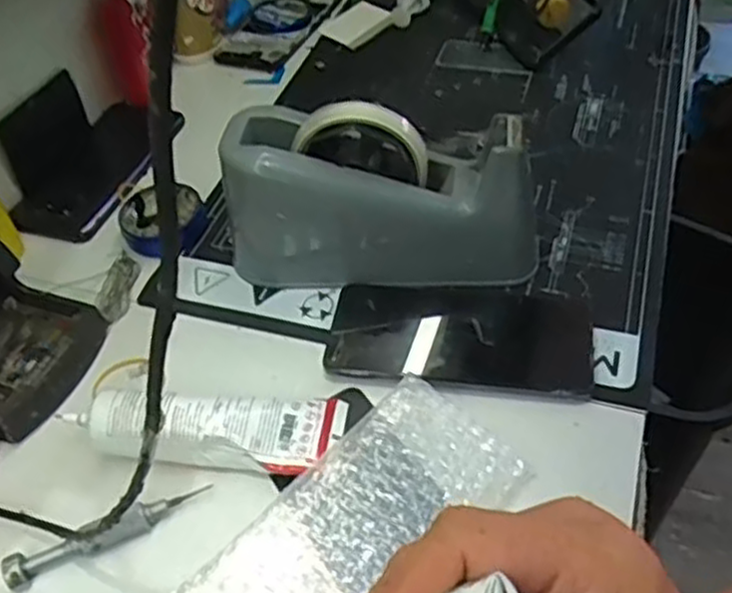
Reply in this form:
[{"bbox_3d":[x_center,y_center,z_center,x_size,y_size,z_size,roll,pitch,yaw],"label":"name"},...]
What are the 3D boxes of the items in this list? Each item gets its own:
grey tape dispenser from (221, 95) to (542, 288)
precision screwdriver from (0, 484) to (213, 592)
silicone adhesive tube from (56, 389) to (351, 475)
[{"bbox_3d":[0.009,-0.067,0.498,0.202,0.107,0.067,1,46,7],"label":"grey tape dispenser"},{"bbox_3d":[-0.135,0.123,0.401,0.106,0.013,0.016,-21,48,-14],"label":"precision screwdriver"},{"bbox_3d":[-0.088,0.072,0.432,0.145,0.035,0.049,0,46,6],"label":"silicone adhesive tube"}]

